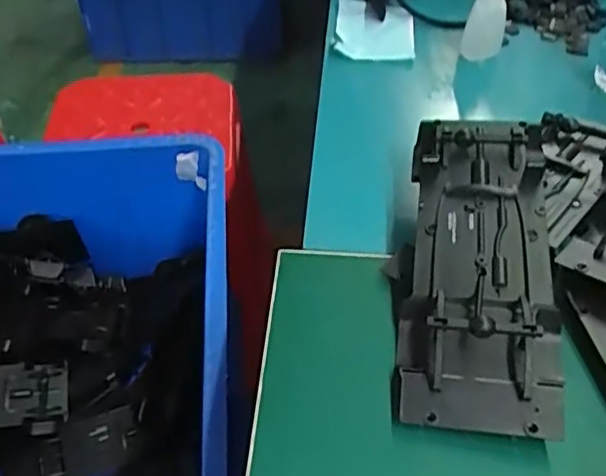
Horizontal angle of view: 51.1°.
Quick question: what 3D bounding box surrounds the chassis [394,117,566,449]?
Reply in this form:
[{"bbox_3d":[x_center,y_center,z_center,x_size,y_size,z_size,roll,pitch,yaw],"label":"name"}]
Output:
[{"bbox_3d":[0.093,0.007,0.336,0.073,0.030,0.189,6,47,6],"label":"chassis"}]

